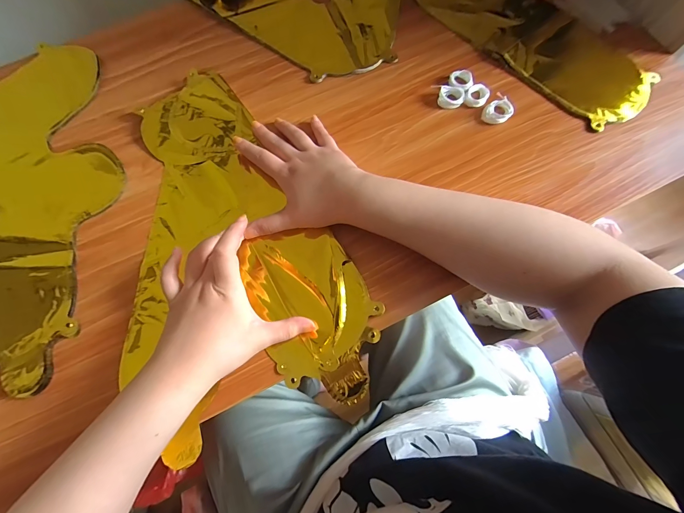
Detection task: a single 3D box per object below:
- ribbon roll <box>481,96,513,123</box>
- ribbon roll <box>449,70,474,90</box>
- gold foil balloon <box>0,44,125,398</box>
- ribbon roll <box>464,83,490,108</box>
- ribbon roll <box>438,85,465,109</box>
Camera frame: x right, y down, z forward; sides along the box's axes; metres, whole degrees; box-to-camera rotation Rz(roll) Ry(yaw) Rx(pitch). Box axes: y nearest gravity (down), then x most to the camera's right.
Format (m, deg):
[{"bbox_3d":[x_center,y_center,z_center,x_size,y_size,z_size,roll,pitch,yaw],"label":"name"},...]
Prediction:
[{"bbox_3d":[0.191,-0.178,0.383,0.034,0.010,0.029,-18,75,-3],"label":"ribbon roll"},{"bbox_3d":[0.152,-0.225,0.397,0.031,0.008,0.028,42,80,12],"label":"ribbon roll"},{"bbox_3d":[-0.365,-0.073,0.370,0.195,0.014,0.429,-22,75,-4],"label":"gold foil balloon"},{"bbox_3d":[0.169,-0.201,0.391,0.027,0.011,0.028,0,75,2],"label":"ribbon roll"},{"bbox_3d":[0.137,-0.199,0.391,0.030,0.011,0.026,1,75,2],"label":"ribbon roll"}]

